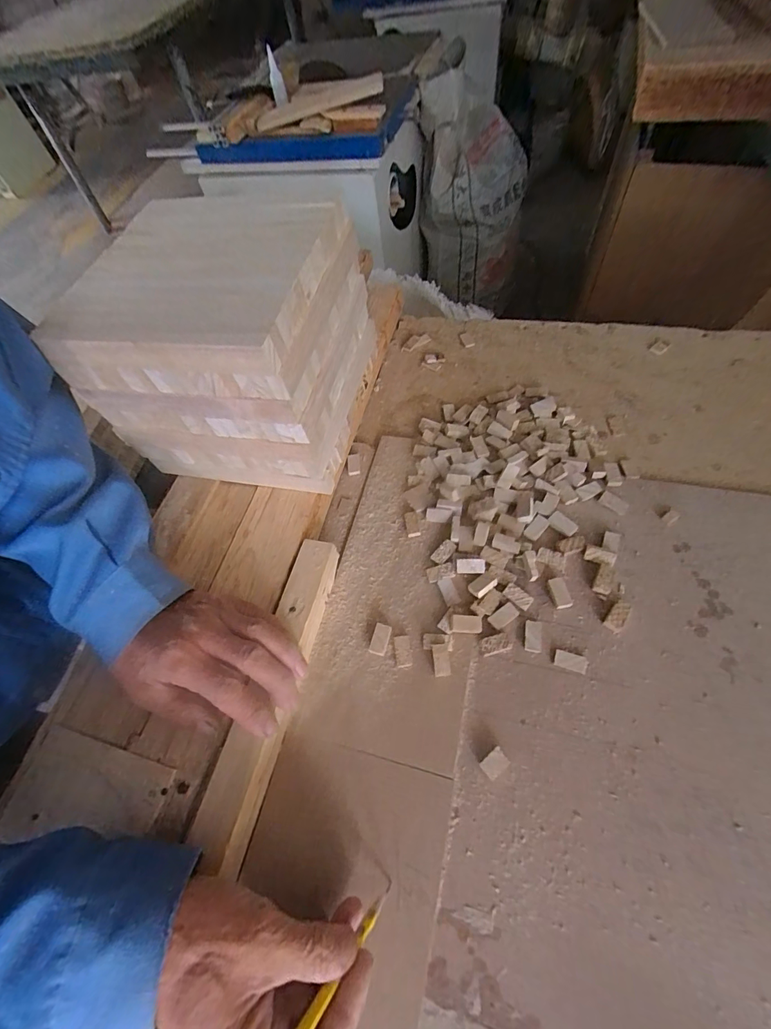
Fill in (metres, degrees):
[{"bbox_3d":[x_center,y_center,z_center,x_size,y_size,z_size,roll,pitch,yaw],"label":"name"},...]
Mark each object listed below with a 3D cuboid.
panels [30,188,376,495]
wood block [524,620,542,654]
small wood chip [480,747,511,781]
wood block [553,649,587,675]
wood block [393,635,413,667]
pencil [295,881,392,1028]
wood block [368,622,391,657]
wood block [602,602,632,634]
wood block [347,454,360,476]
[{"bbox_3d":[-0.144,-0.168,0.433,0.206,0.197,0.213,8,62,13],"label":"panels"},{"bbox_3d":[0.130,0.107,0.371,0.015,0.006,0.026,5,61,11],"label":"wood block"},{"bbox_3d":[0.084,0.192,0.325,0.019,0.010,0.015,-40,63,-14],"label":"small wood chip"},{"bbox_3d":[0.158,0.125,0.359,0.026,0.004,0.015,15,64,16],"label":"wood block"},{"bbox_3d":[0.016,0.122,0.376,0.015,0.004,0.026,-9,60,3],"label":"wood block"},{"bbox_3d":[-0.026,0.261,0.241,0.006,0.123,0.007,38,110,22],"label":"pencil"},{"bbox_3d":[-0.005,0.113,0.380,0.015,0.011,0.027,11,63,14],"label":"wood block"},{"bbox_3d":[0.204,0.089,0.369,0.014,0.009,0.027,31,69,23],"label":"wood block"},{"bbox_3d":[-0.037,-0.058,0.490,0.014,0.005,0.029,-8,60,4],"label":"wood block"}]

